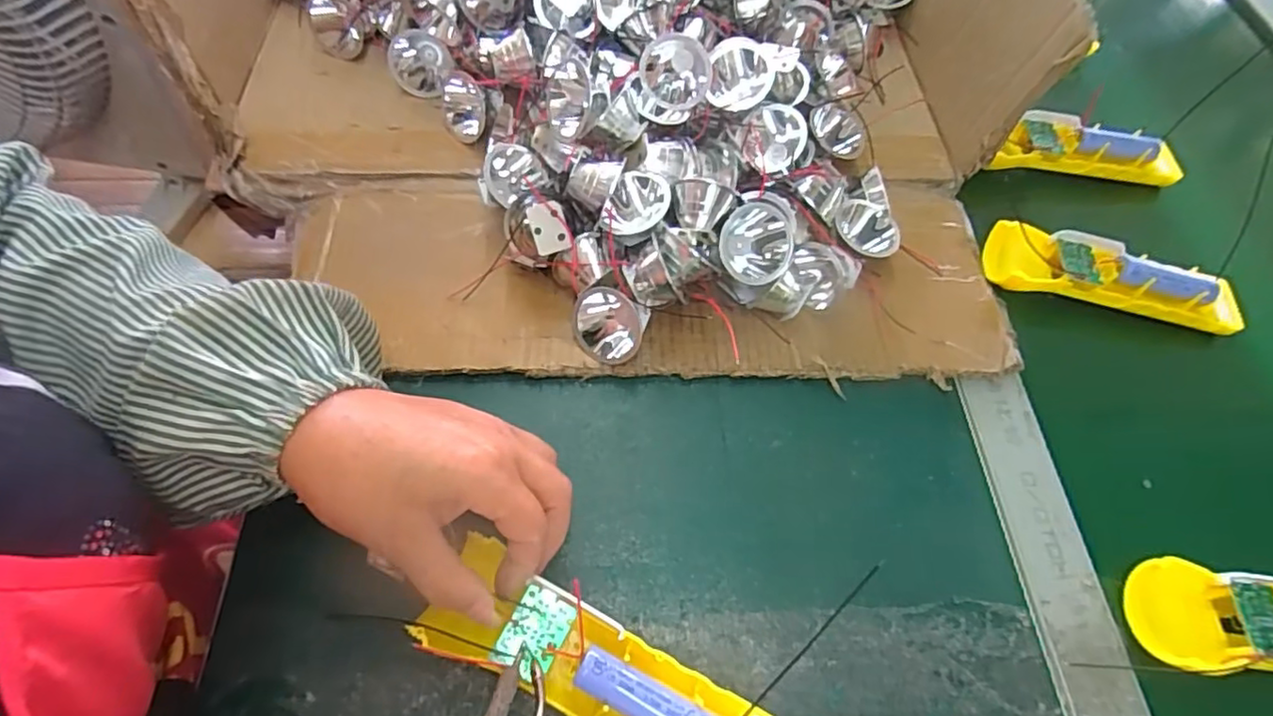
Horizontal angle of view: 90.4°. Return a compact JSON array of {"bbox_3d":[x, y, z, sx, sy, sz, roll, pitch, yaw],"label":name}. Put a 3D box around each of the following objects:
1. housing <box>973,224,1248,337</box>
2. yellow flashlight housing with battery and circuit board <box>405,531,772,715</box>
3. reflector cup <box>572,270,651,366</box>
[{"bbox_3d":[0.316,-0.055,0.421,0.157,0.026,0.048,12,60,2],"label":"housing"},{"bbox_3d":[-0.017,0.137,0.272,0.157,0.021,0.045,25,63,4],"label":"yellow flashlight housing with battery and circuit board"},{"bbox_3d":[-0.015,-0.021,0.360,0.043,0.047,0.026,2,23,-5],"label":"reflector cup"}]

